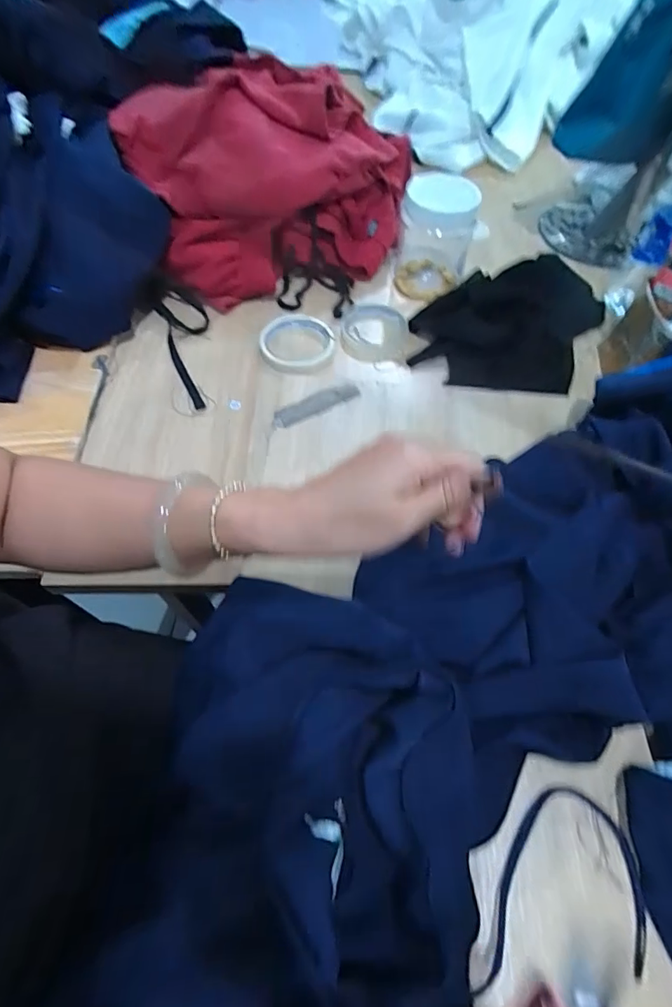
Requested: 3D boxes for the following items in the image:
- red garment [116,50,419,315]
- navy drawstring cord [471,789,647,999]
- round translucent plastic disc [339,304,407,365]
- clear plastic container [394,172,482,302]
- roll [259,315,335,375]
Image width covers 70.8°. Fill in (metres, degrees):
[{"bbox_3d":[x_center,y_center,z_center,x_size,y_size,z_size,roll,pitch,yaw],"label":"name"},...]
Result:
[{"bbox_3d":[-0.091,-0.449,0.663,0.354,0.185,0.296,-21,59,-13],"label":"red garment"},{"bbox_3d":[0.138,0.245,0.307,0.117,0.008,0.097,-3,57,-2],"label":"navy drawstring cord"},{"bbox_3d":[0.051,-0.225,0.627,0.086,0.018,0.093,0,57,0],"label":"round translucent plastic disc"},{"bbox_3d":[0.134,-0.364,0.640,0.094,0.125,0.102,7,57,5],"label":"clear plastic container"},{"bbox_3d":[-0.047,-0.206,0.597,0.091,0.016,0.109,9,58,6],"label":"roll"}]

